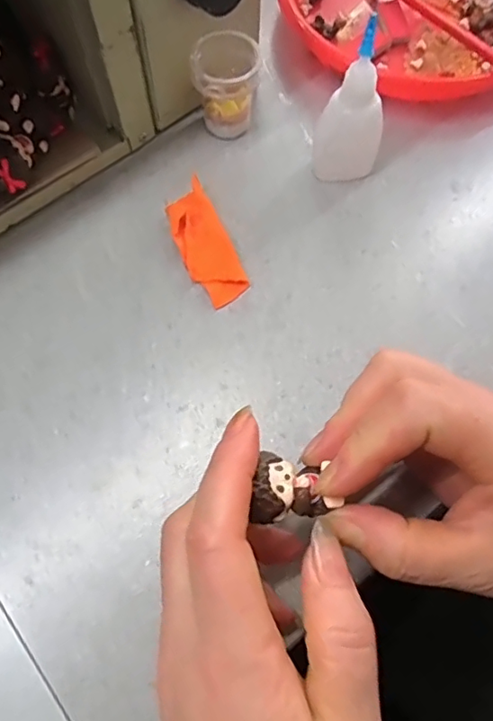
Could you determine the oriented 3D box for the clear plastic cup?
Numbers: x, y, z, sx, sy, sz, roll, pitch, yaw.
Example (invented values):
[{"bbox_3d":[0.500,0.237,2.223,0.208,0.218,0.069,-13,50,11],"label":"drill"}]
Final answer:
[{"bbox_3d":[-0.012,-0.156,0.313,0.036,0.046,0.033,3,68,0],"label":"clear plastic cup"}]

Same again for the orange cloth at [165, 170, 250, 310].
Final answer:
[{"bbox_3d":[-0.023,-0.064,0.292,0.028,0.012,0.073,-21,70,-9],"label":"orange cloth"}]

